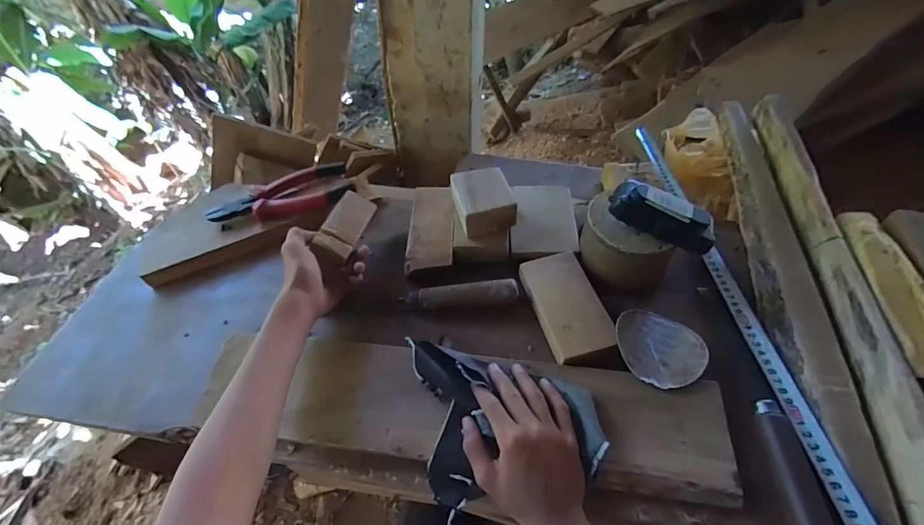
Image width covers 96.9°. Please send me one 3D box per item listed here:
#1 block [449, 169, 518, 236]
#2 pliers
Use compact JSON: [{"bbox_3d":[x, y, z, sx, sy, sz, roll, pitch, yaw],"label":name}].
[{"bbox_3d":[0.024,-0.073,0.493,0.067,0.041,0.081,-11,54,-7],"label":"block"},{"bbox_3d":[-0.240,-0.089,0.549,0.179,0.019,0.064,-18,55,-12],"label":"pliers"}]

